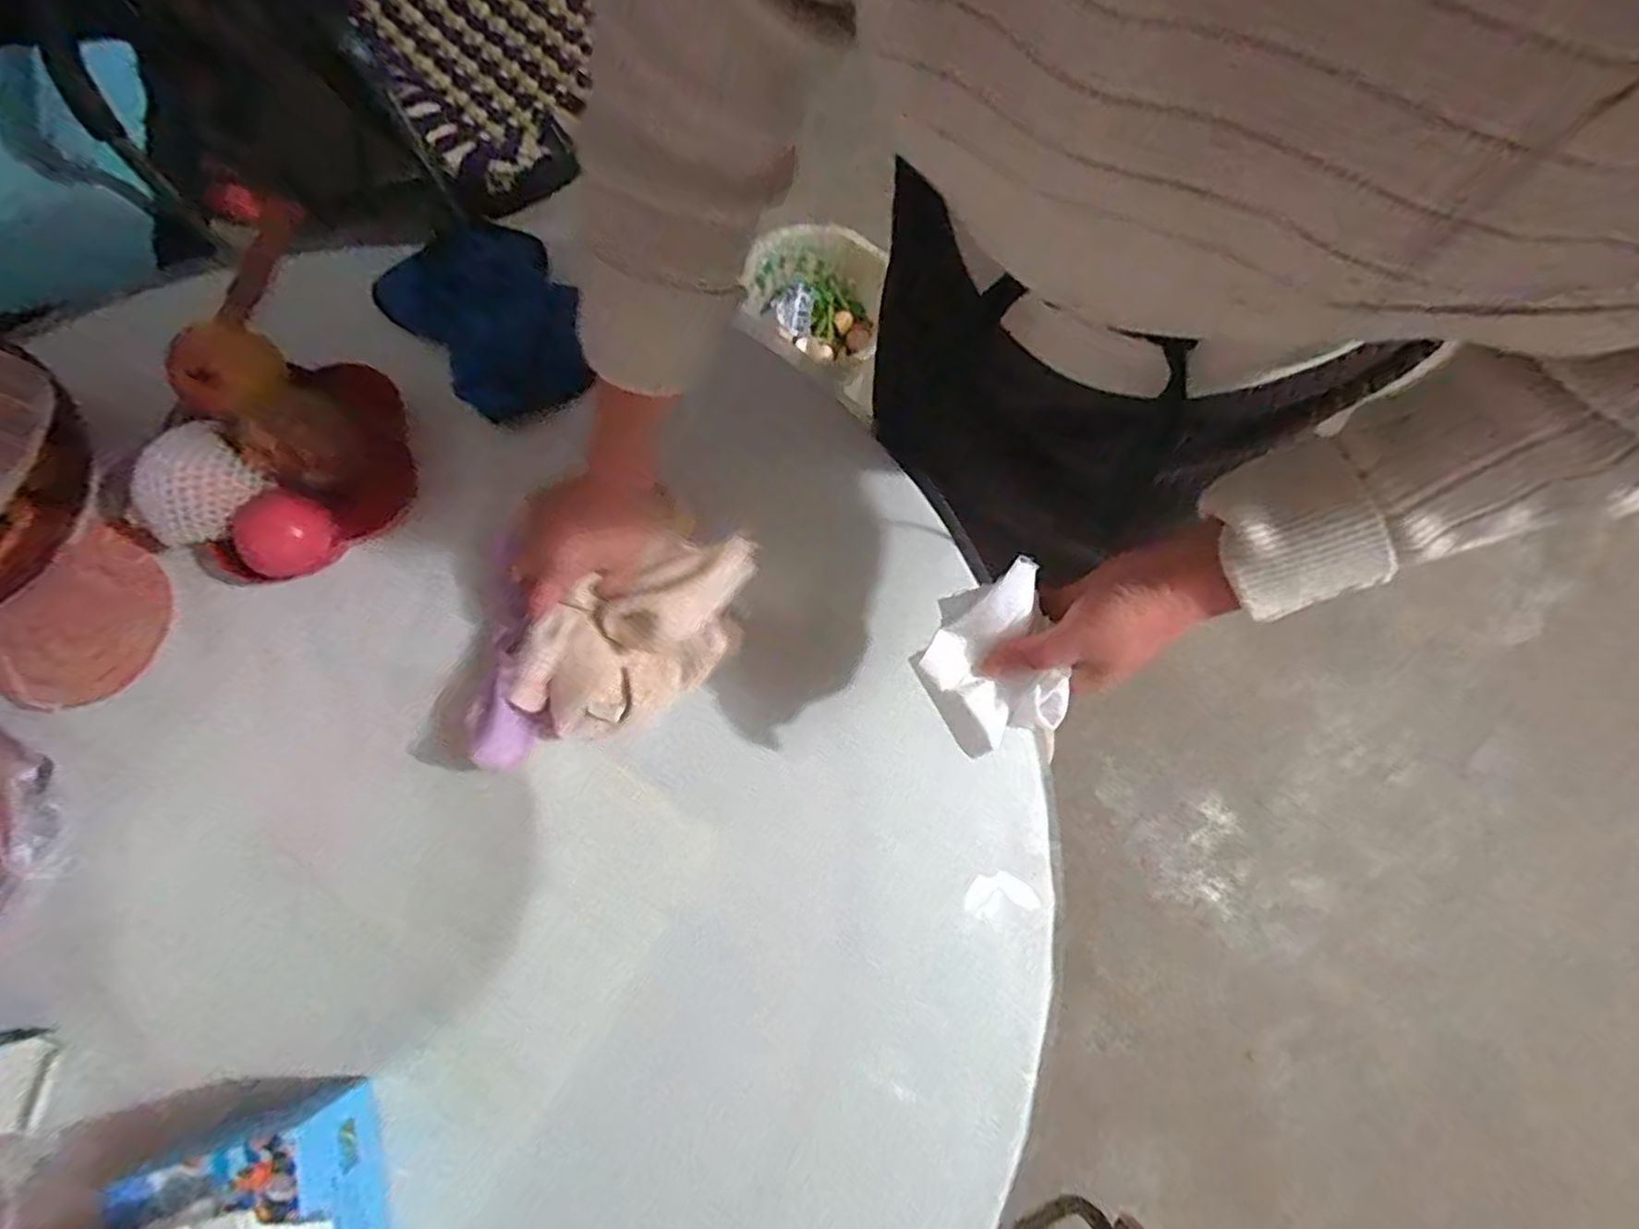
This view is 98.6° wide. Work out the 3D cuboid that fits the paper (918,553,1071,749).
[{"bbox_3d":[0.123,0.024,0.454,0.095,0.050,0.102,46,119,4],"label":"paper"}]

